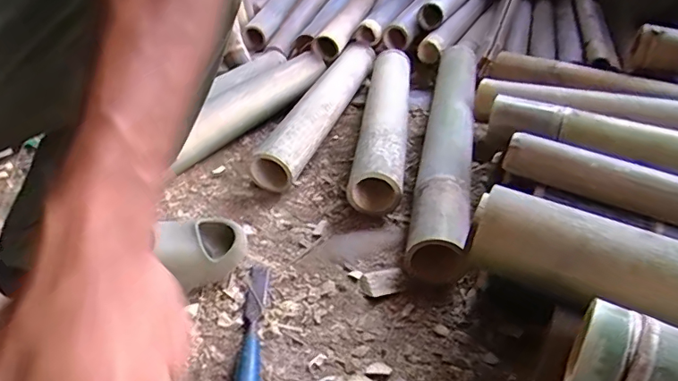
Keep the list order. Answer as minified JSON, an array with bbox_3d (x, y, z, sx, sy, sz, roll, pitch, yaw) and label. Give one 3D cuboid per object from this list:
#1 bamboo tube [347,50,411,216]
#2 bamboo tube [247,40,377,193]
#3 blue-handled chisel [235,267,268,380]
[{"bbox_3d":[0.079,-0.122,0.898,0.079,0.092,0.473,5,34,6],"label":"bamboo tube"},{"bbox_3d":[-0.031,-0.156,0.956,0.081,0.095,0.455,11,35,15],"label":"bamboo tube"},{"bbox_3d":[-0.096,0.158,0.549,0.026,0.025,0.223,-2,34,-4],"label":"blue-handled chisel"}]

